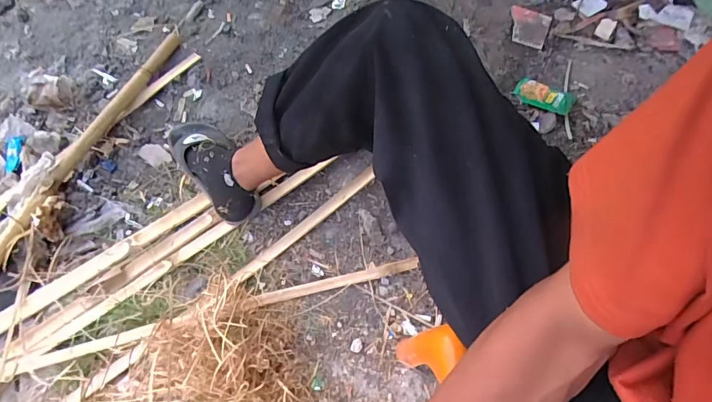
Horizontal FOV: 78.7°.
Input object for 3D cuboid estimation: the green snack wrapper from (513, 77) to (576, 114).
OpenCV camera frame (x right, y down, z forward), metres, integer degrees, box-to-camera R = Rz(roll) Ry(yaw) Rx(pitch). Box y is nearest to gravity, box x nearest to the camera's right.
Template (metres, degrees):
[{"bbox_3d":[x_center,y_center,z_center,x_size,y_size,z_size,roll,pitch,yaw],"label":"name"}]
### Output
[{"bbox_3d":[0.409,-0.233,0.934,0.122,0.023,0.081,28,62,16],"label":"green snack wrapper"}]

